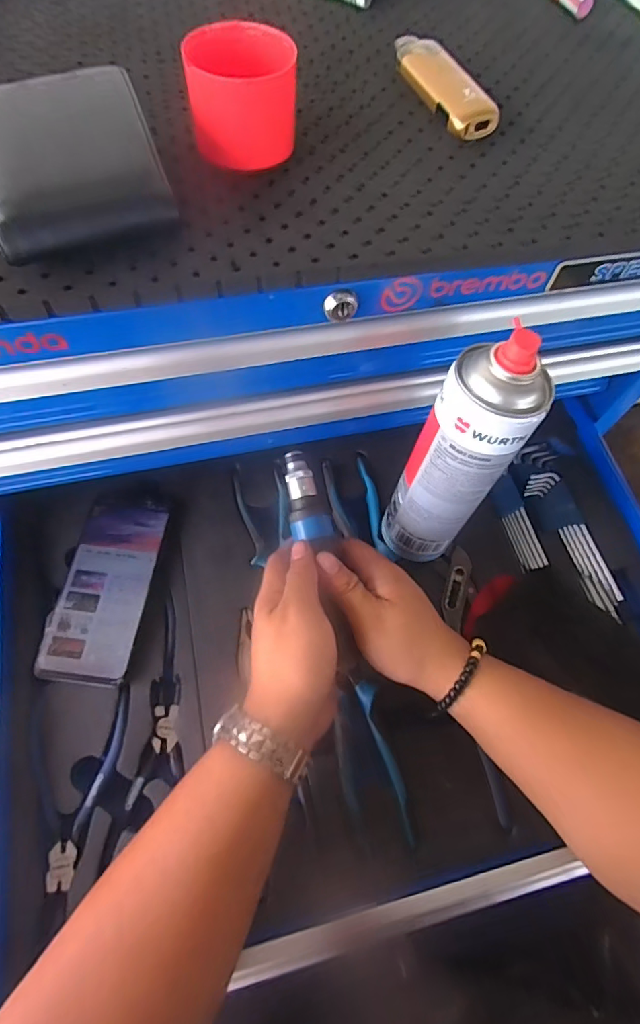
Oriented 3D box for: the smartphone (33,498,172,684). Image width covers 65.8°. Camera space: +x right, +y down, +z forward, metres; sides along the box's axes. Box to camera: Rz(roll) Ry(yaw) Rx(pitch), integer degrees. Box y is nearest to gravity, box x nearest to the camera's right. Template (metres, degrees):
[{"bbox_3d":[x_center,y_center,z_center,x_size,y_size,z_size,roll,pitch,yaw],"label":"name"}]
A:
[{"bbox_3d":[-0.184,0.062,0.433,0.073,0.012,0.164,7,63,0],"label":"smartphone"}]

